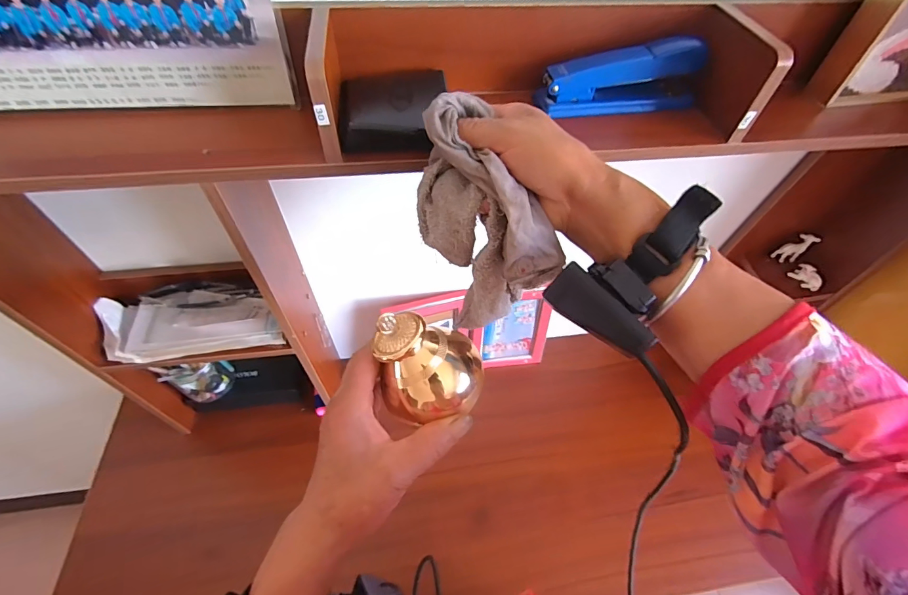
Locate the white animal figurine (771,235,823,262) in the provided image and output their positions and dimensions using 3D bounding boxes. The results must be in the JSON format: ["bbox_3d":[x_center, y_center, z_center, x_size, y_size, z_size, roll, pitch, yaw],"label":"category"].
[{"bbox_3d":[0.547,-0.078,0.660,0.055,0.043,0.023,-15,57,-14],"label":"white animal figurine"}]

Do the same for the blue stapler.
[{"bbox_3d":[0.158,-0.204,0.382,0.154,0.057,0.034,-9,55,-11],"label":"blue stapler"}]

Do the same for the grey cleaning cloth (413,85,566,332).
[{"bbox_3d":[0.023,-0.047,0.313,0.058,0.151,0.121,-29,61,-22],"label":"grey cleaning cloth"}]

